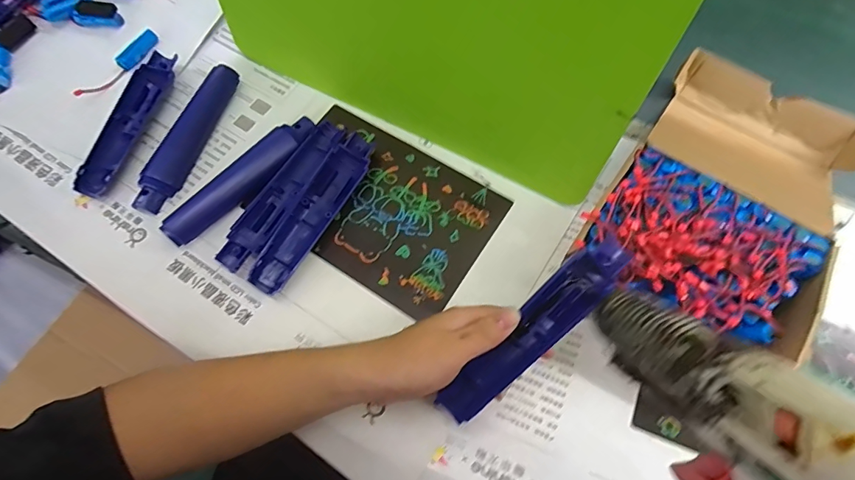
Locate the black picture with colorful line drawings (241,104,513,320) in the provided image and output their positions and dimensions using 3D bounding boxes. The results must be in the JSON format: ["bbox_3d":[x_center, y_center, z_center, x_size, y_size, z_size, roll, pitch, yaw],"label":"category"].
[{"bbox_3d":[-0.044,-0.033,0.428,0.206,0.011,0.142,32,72,13],"label":"black picture with colorful line drawings"}]

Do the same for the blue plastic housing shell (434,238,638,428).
[{"bbox_3d":[0.077,0.065,0.324,0.166,0.017,0.034,-45,73,1],"label":"blue plastic housing shell"}]

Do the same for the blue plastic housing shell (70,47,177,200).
[{"bbox_3d":[-0.301,-0.119,0.449,0.038,0.016,0.162,12,69,6],"label":"blue plastic housing shell"}]

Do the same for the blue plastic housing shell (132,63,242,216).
[{"bbox_3d":[-0.231,-0.102,0.432,0.030,0.014,0.163,15,69,7],"label":"blue plastic housing shell"}]

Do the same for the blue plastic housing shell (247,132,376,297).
[{"bbox_3d":[-0.101,-0.026,0.414,0.035,0.021,0.167,27,71,11],"label":"blue plastic housing shell"}]

